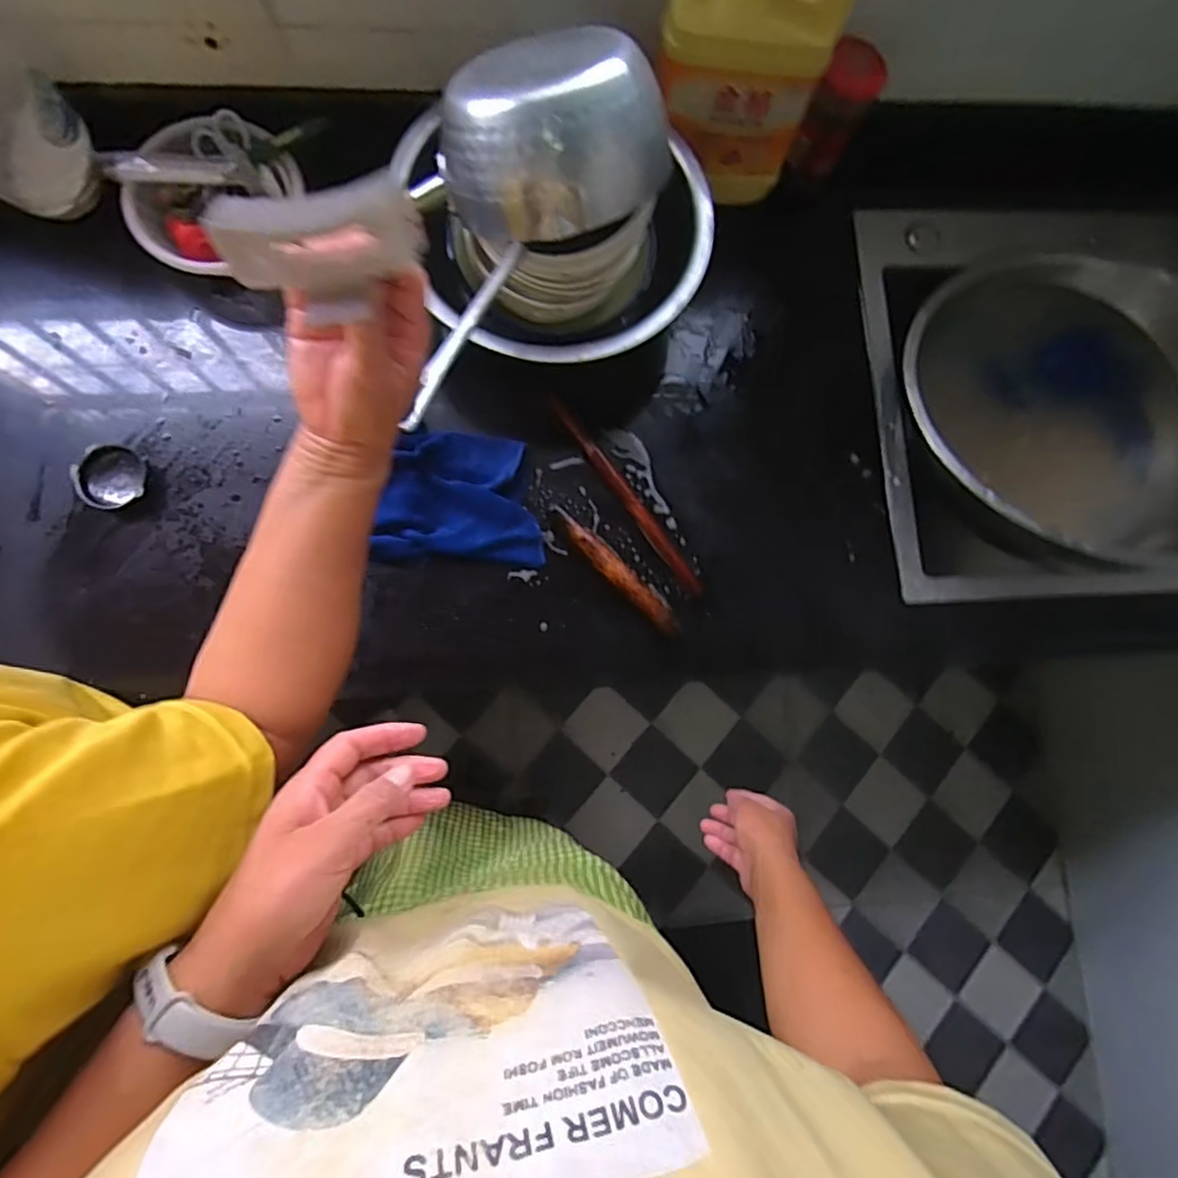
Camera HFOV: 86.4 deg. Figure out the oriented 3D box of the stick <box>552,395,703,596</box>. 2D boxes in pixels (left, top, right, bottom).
[{"bbox_3d":[0.036,-0.093,0.630,0.015,0.018,0.238,-36,86,-9],"label":"stick"}]

